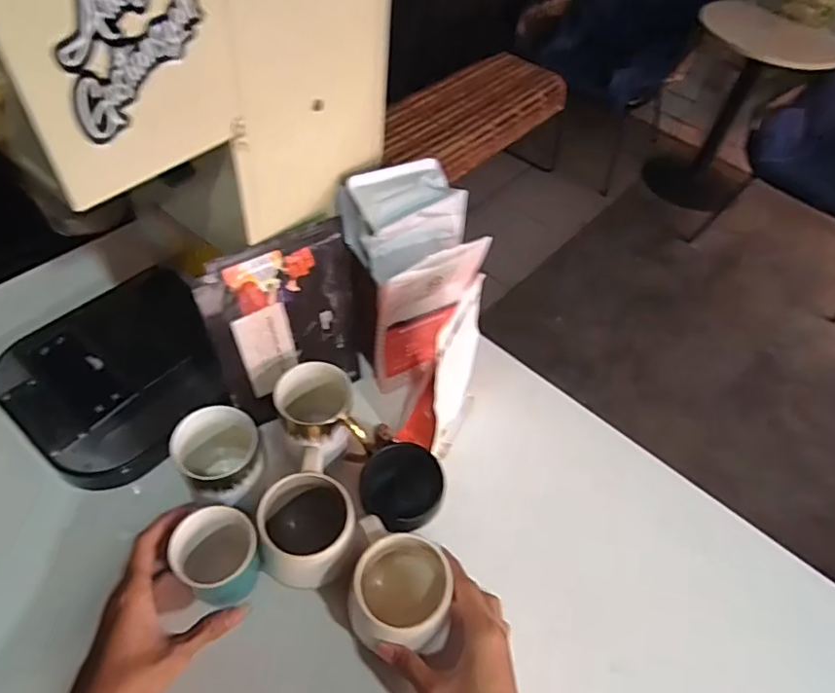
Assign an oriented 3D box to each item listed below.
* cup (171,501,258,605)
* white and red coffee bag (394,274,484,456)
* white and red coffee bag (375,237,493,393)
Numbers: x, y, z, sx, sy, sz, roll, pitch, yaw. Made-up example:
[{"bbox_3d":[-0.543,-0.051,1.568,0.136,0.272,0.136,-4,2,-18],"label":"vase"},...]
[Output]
[{"bbox_3d":[-0.164,0.174,0.475,0.061,0.078,0.060,3,51,-4],"label":"cup"},{"bbox_3d":[0.033,0.023,0.579,0.065,0.175,0.116,23,53,12],"label":"white and red coffee bag"},{"bbox_3d":[0.008,-0.027,0.606,0.112,0.187,0.041,-26,59,-24],"label":"white and red coffee bag"}]

